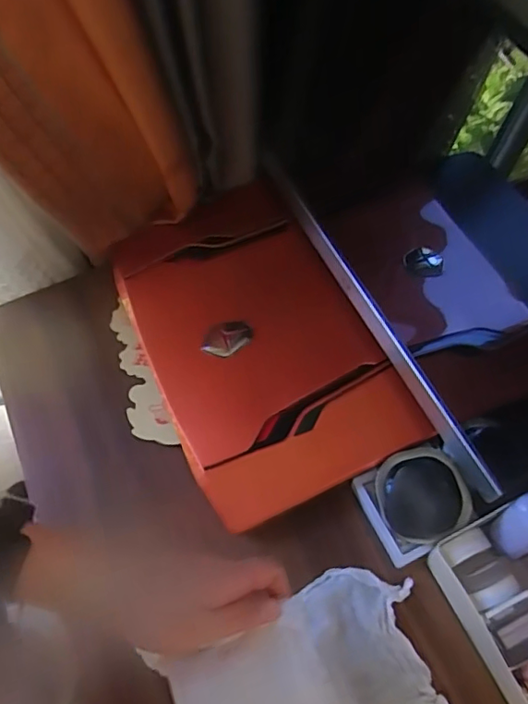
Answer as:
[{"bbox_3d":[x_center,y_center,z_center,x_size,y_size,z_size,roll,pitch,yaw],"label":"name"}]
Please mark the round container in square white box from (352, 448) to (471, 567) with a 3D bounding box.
[{"bbox_3d":[0.141,0.132,0.509,0.086,0.060,0.084,-23,63,-9],"label":"round container in square white box"}]

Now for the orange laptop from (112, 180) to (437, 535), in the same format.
[{"bbox_3d":[-0.018,-0.020,0.618,0.225,0.029,0.374,-27,61,-1],"label":"orange laptop"}]

